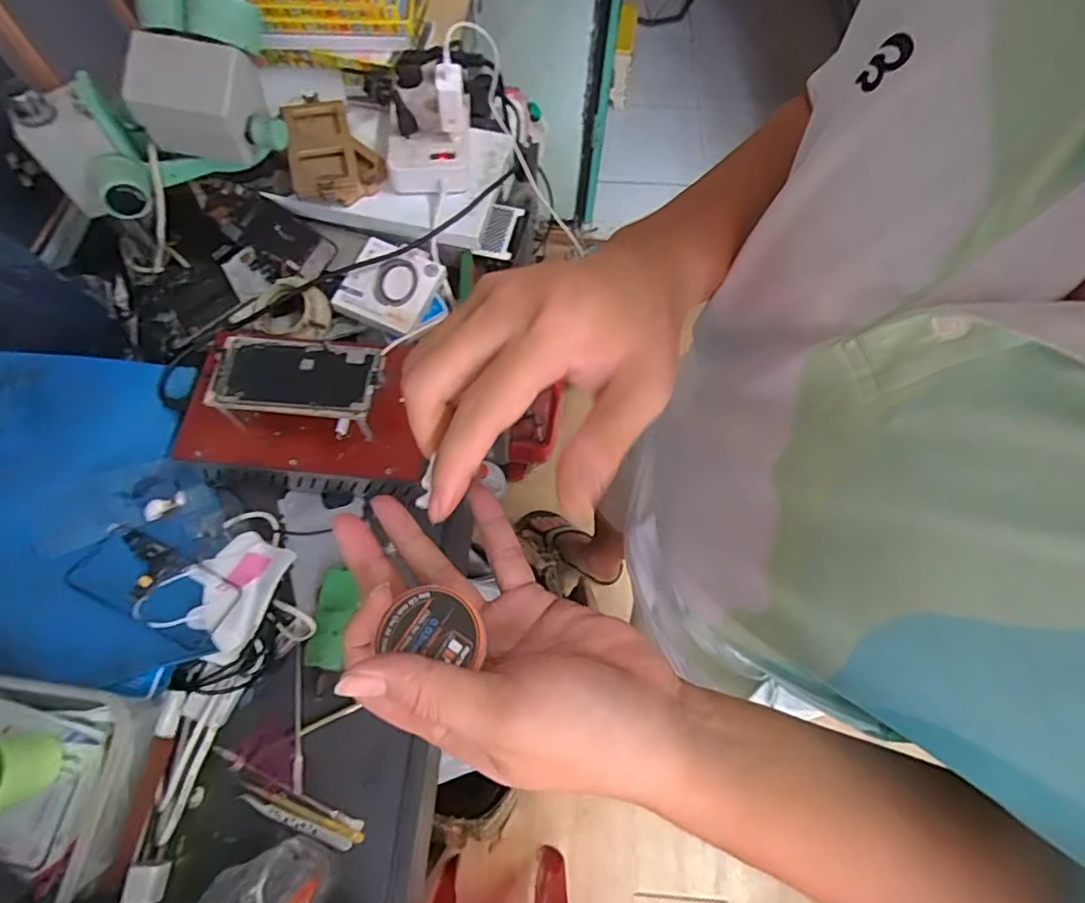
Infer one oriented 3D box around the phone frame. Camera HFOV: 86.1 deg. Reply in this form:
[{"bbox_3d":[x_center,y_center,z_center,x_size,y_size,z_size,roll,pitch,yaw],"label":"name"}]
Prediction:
[{"bbox_3d":[-0.249,-0.077,0.586,0.167,0.011,0.078,4,66,1],"label":"phone frame"}]

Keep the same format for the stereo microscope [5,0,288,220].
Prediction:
[{"bbox_3d":[-0.405,-0.384,0.599,0.260,0.173,0.165,-24,68,-11],"label":"stereo microscope"}]

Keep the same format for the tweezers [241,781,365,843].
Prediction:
[{"bbox_3d":[-0.225,0.336,0.545,0.124,0.005,0.010,21,49,5],"label":"tweezers"}]

